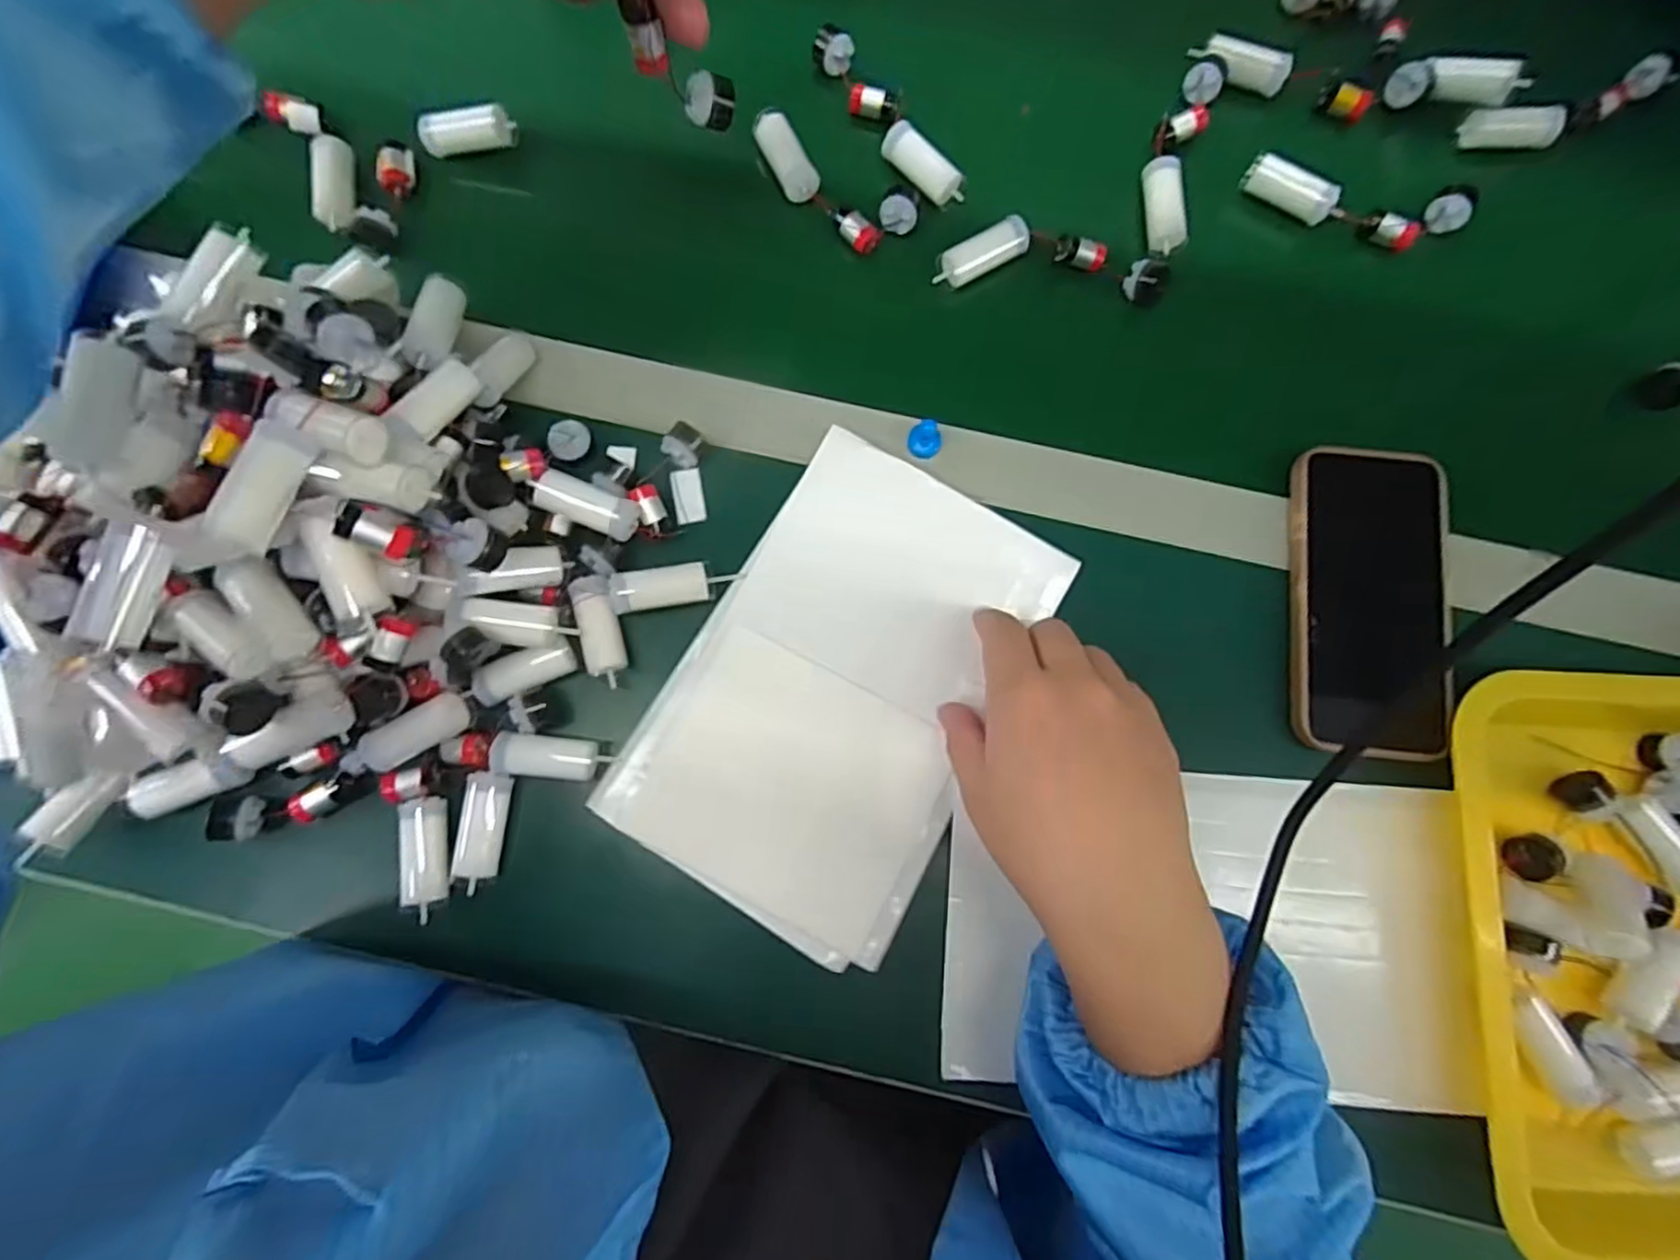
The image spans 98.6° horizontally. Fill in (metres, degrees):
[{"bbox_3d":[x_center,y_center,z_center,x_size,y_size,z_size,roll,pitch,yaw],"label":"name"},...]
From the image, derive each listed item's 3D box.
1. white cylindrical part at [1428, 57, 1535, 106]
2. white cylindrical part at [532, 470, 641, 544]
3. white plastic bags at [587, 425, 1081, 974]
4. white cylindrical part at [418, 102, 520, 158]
[{"bbox_3d":[0.373,-0.323,0.424,0.050,0.020,0.013,33,80,26],"label":"white cylindrical part"},{"bbox_3d":[-0.127,-0.063,0.367,0.050,0.021,0.022,22,81,3],"label":"white cylindrical part"},{"bbox_3d":[0.002,0.030,0.374,0.153,0.024,0.237,31,81,2],"label":"white plastic bags"},{"bbox_3d":[-0.216,-0.288,0.416,0.052,0.021,0.016,-6,81,-1],"label":"white cylindrical part"}]

